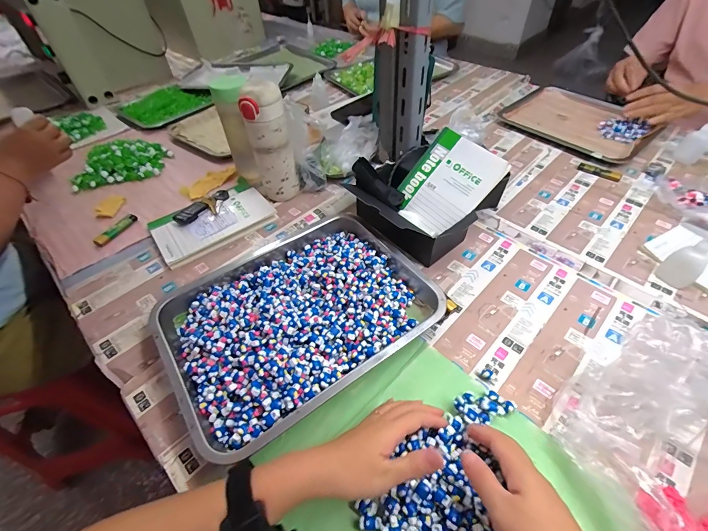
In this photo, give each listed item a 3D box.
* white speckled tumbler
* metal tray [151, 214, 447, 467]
[{"bbox_3d":[-0.145,-0.206,0.589,0.075,0.200,0.072,-12,49,-8],"label":"white speckled tumbler"},{"bbox_3d":[-0.075,0.059,0.472,0.351,0.047,0.264,-31,54,-21],"label":"metal tray"}]

